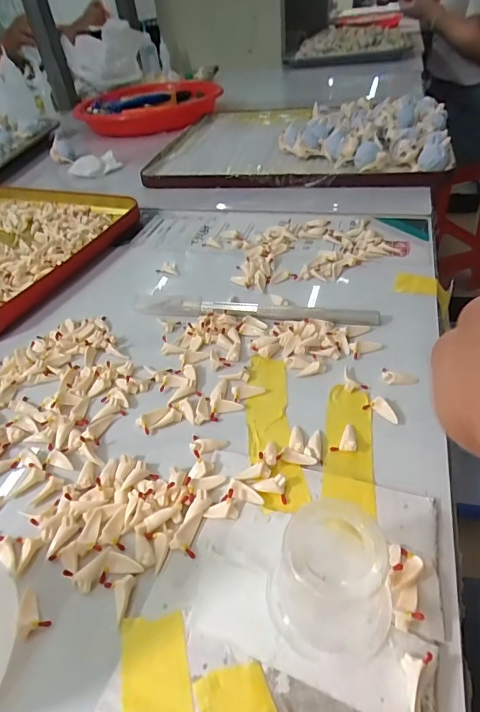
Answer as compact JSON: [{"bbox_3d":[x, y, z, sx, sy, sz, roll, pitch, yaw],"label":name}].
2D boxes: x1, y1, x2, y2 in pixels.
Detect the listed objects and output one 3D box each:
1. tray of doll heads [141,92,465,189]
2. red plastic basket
[{"bbox_3d":[0.067,-0.248,0.478,0.294,0.035,0.239,7,43,15],"label":"tray of doll heads"},{"bbox_3d":[-0.128,-0.377,0.642,0.195,0.032,0.171,5,43,12],"label":"red plastic basket"}]

